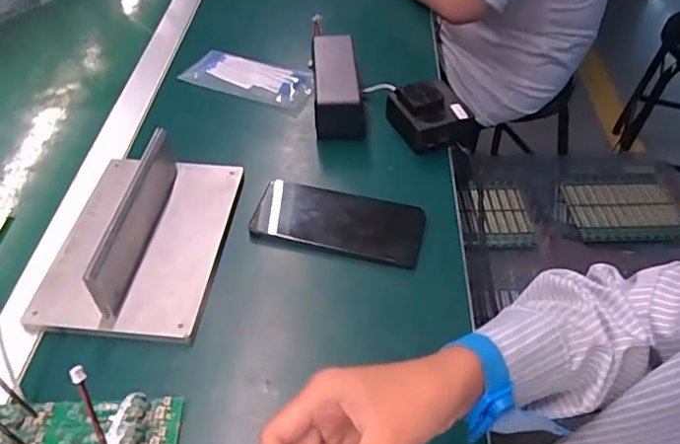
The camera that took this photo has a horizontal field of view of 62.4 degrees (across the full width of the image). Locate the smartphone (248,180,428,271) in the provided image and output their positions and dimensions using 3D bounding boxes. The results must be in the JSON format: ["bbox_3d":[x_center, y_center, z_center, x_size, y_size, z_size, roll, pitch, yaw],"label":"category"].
[{"bbox_3d":[0.000,-0.002,0.530,0.155,0.009,0.068,12,60,6],"label":"smartphone"}]

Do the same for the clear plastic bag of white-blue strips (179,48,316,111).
[{"bbox_3d":[-0.112,-0.182,0.717,0.173,0.024,0.073,19,49,19],"label":"clear plastic bag of white-blue strips"}]

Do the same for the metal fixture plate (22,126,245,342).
[{"bbox_3d":[-0.180,-0.003,0.499,0.143,0.054,0.198,3,46,5],"label":"metal fixture plate"}]

